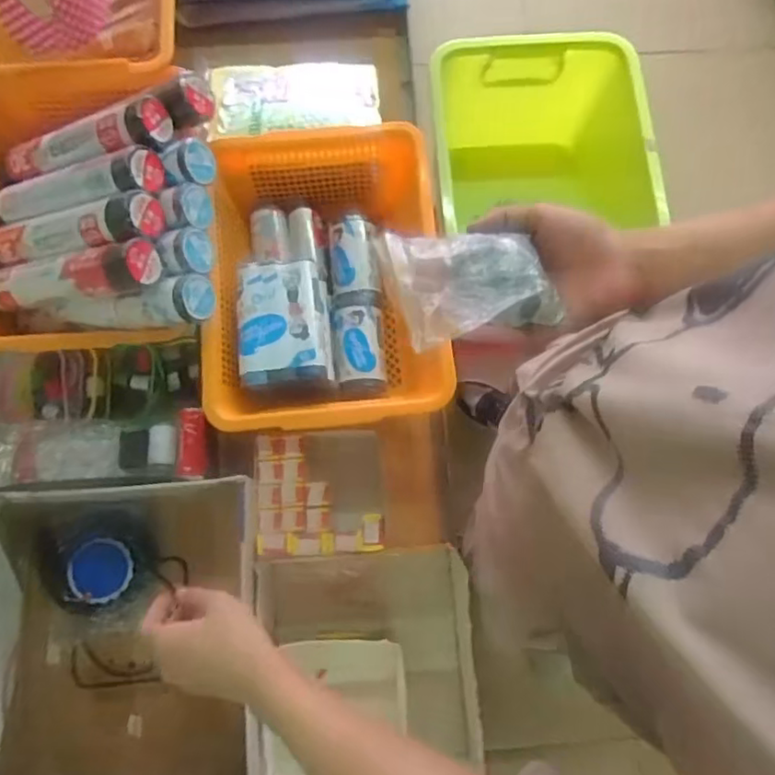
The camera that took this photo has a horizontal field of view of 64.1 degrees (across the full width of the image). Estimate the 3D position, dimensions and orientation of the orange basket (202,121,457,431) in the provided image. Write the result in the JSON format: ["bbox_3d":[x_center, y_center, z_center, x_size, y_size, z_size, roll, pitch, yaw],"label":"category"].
[{"bbox_3d":[-0.086,-0.131,0.770,0.259,0.104,0.360,-4,77,-2],"label":"orange basket"}]

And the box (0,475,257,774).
[{"bbox_3d":[-0.295,0.292,0.712,0.297,0.192,0.344,-5,77,-2],"label":"box"}]

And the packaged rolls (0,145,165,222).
[{"bbox_3d":[-0.366,-0.227,0.712,0.238,0.041,0.055,-3,76,24],"label":"packaged rolls"}]

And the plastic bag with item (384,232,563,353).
[{"bbox_3d":[0.063,-0.080,0.464,0.115,0.021,0.084,-9,78,-3],"label":"plastic bag with item"}]

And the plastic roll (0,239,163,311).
[{"bbox_3d":[-0.359,-0.124,0.685,0.236,0.046,0.049,-4,76,23],"label":"plastic roll"}]

